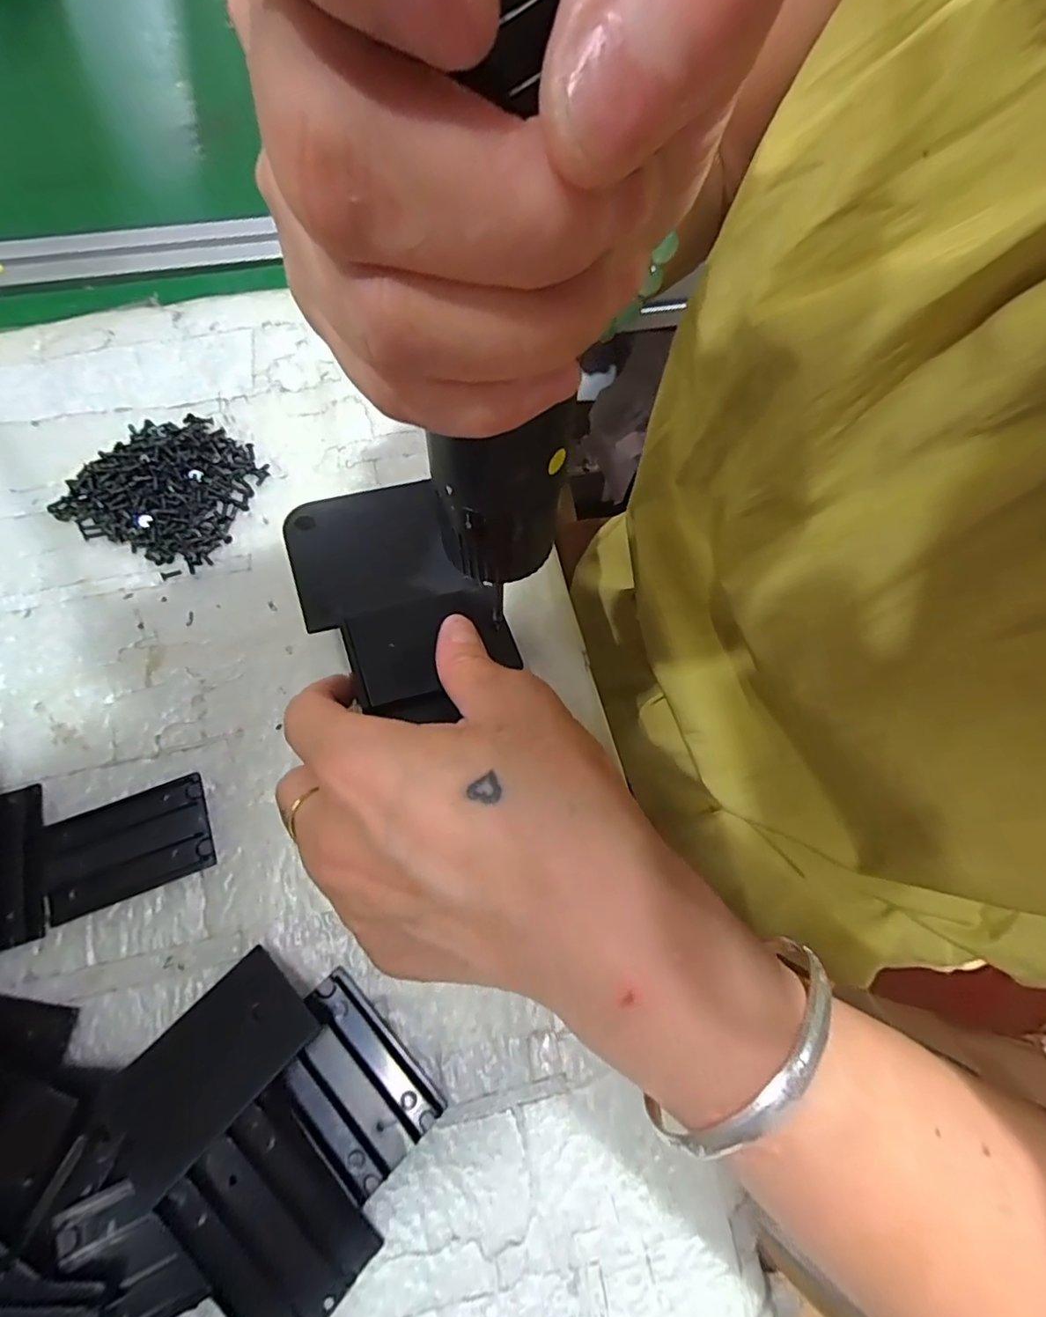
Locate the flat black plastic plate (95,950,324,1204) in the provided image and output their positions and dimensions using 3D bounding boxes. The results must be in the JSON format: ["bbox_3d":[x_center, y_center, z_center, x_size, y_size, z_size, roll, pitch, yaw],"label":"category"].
[{"bbox_3d":[-0.094,0.122,0.172,0.036,0.004,0.054,33,60,29],"label":"flat black plastic plate"}]

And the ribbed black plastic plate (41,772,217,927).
[{"bbox_3d":[-0.143,0.067,0.205,0.055,0.004,0.035,-20,69,-9],"label":"ribbed black plastic plate"}]

